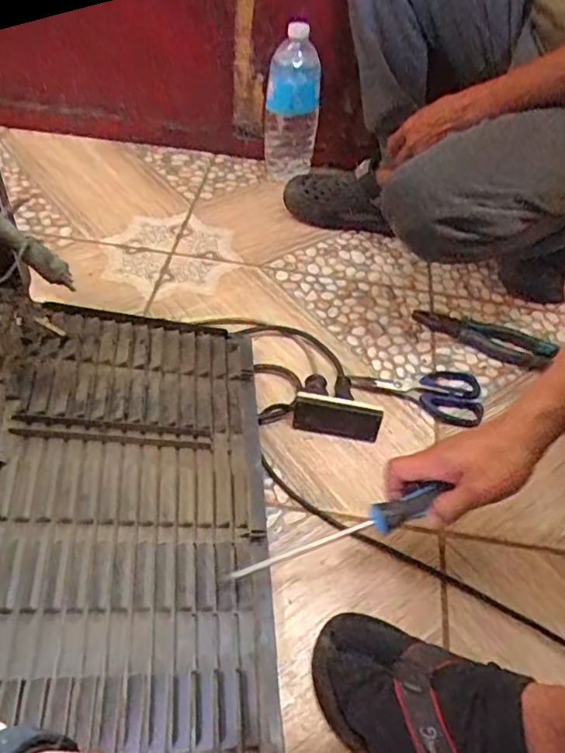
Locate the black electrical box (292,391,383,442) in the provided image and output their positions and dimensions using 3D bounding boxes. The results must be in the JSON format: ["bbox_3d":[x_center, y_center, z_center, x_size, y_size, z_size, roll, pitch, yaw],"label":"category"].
[{"bbox_3d":[0.062,0.048,0.692,0.099,0.038,0.028,13,47,6],"label":"black electrical box"}]

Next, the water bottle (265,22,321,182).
[{"bbox_3d":[0.016,-0.454,1.010,0.090,0.231,0.095,5,47,-1],"label":"water bottle"}]

